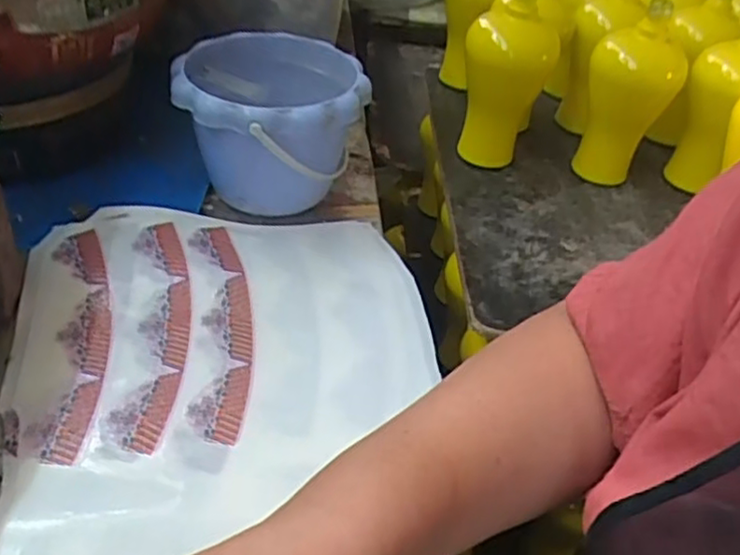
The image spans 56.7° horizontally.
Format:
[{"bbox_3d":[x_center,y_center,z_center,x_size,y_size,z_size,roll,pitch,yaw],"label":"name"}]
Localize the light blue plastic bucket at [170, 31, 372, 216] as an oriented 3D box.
[{"bbox_3d":[-0.085,-0.124,0.589,0.151,0.115,0.159,4,40,-3],"label":"light blue plastic bucket"}]

